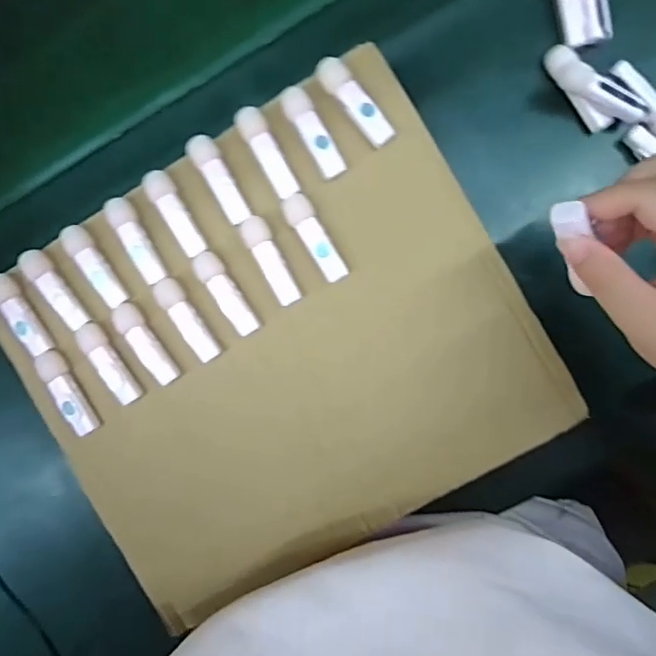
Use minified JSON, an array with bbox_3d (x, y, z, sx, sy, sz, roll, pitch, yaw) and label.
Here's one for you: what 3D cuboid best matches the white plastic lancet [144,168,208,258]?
[{"bbox_3d":[-0.106,-0.080,0.390,0.017,0.019,0.065,-31,86,7],"label":"white plastic lancet"}]

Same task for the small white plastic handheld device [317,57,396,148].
[{"bbox_3d":[0.017,-0.151,0.373,0.020,0.015,0.067,-37,86,6],"label":"small white plastic handheld device"}]

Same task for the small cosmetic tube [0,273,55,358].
[{"bbox_3d":[-0.224,-0.009,0.403,0.017,0.016,0.063,-31,86,7],"label":"small cosmetic tube"}]

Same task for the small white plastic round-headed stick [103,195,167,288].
[{"bbox_3d":[-0.135,-0.060,0.393,0.017,0.020,0.062,-26,87,7],"label":"small white plastic round-headed stick"}]

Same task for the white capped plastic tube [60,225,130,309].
[{"bbox_3d":[-0.166,-0.043,0.399,0.018,0.014,0.063,-32,99,6],"label":"white capped plastic tube"}]

